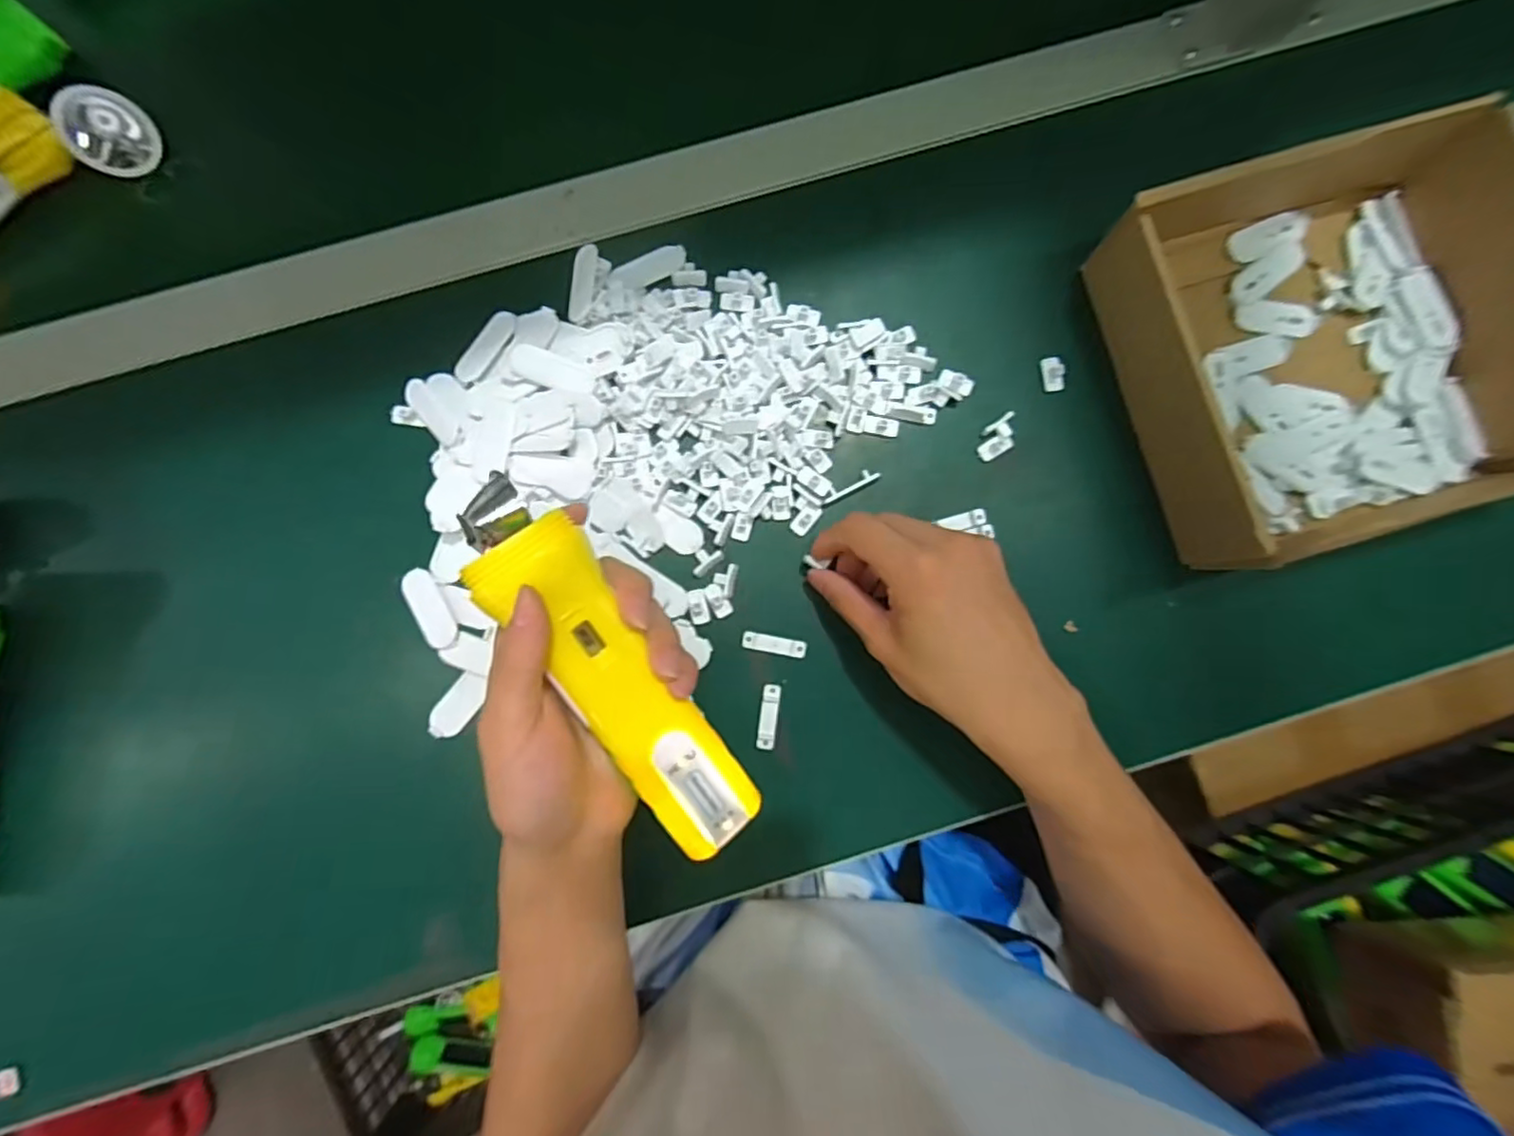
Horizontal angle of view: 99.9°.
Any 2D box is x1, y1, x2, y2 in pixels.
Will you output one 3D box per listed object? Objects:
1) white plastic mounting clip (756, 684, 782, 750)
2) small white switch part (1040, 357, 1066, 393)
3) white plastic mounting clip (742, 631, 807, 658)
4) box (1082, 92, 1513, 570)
[{"bbox_3d":[0.007,0.088,0.374,0.011,0.004,0.038,8,86,-1],"label":"white plastic mounting clip"},{"bbox_3d":[0.178,-0.117,0.380,0.011,0.008,0.020,-12,86,-2],"label":"small white switch part"},{"bbox_3d":[0.010,0.046,0.377,0.038,0.004,0.010,11,86,0],"label":"white plastic mounting clip"},{"bbox_3d":[0.321,-0.122,0.358,0.214,0.072,0.202,-17,87,-2],"label":"box"}]

